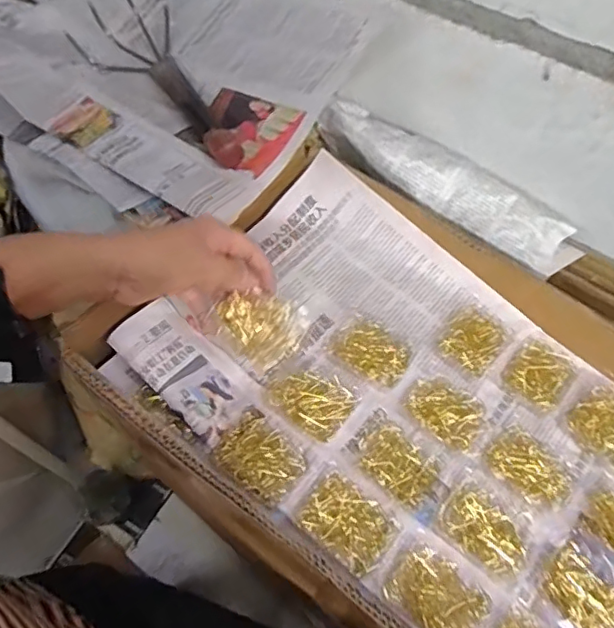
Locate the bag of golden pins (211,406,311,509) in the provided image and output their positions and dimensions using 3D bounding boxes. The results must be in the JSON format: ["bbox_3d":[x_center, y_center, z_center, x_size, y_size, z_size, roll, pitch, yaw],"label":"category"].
[{"bbox_3d":[-0.036,0.113,0.447,0.069,0.013,0.056,34,64,18],"label":"bag of golden pins"}]

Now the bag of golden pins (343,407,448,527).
[{"bbox_3d":[0.078,0.121,0.457,0.056,0.008,0.088,-39,67,-21],"label":"bag of golden pins"}]

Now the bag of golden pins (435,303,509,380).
[{"bbox_3d":[0.160,0.021,0.524,0.051,0.009,0.071,37,65,19],"label":"bag of golden pins"}]

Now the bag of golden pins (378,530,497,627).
[{"bbox_3d":[0.097,0.206,0.412,0.076,0.013,0.058,37,65,19],"label":"bag of golden pins"}]

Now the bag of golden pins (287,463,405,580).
[{"bbox_3d":[0.030,0.159,0.430,0.075,0.013,0.056,37,65,19],"label":"bag of golden pins"}]

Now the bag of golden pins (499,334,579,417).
[{"bbox_3d":[0.219,0.056,0.522,0.054,0.005,0.071,38,66,20],"label":"bag of golden pins"}]

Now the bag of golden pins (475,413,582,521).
[{"bbox_3d":[0.187,0.128,0.469,0.064,0.009,0.076,-36,66,-20],"label":"bag of golden pins"}]

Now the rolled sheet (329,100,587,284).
[{"bbox_3d":[0.155,-0.144,0.618,0.329,0.041,0.073,33,63,5],"label":"rolled sheet"}]

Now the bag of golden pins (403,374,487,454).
[{"bbox_3d":[0.122,0.084,0.488,0.071,0.009,0.049,33,64,18],"label":"bag of golden pins"}]

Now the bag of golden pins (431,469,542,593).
[{"bbox_3d":[0.146,0.172,0.445,0.061,0.019,0.077,-40,67,-22],"label":"bag of golden pins"}]

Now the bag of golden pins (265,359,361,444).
[{"bbox_3d":[0.008,0.070,0.476,0.067,0.012,0.061,37,65,20],"label":"bag of golden pins"}]

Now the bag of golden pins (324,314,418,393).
[{"bbox_3d":[0.059,0.032,0.509,0.073,0.013,0.055,31,63,17],"label":"bag of golden pins"}]

